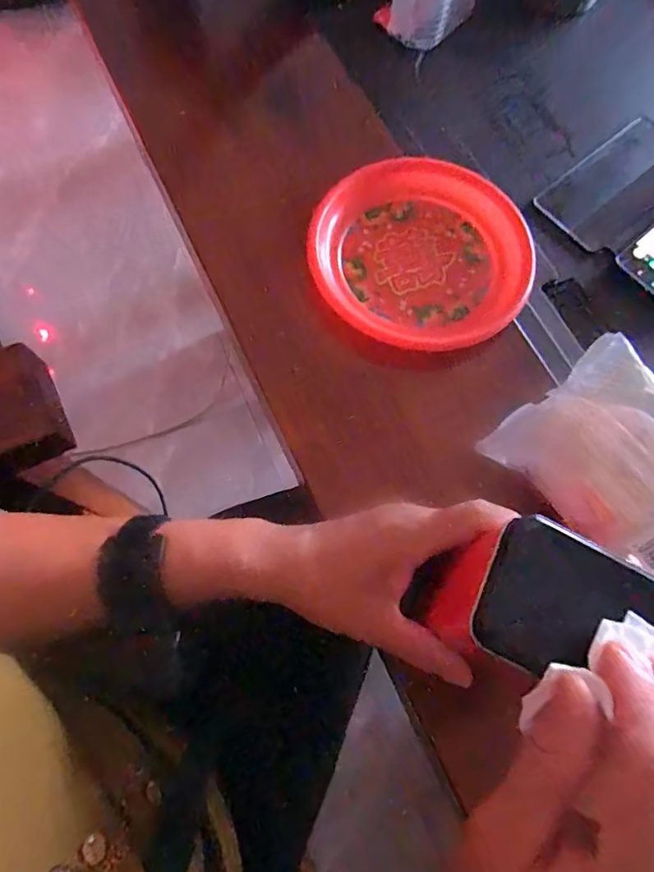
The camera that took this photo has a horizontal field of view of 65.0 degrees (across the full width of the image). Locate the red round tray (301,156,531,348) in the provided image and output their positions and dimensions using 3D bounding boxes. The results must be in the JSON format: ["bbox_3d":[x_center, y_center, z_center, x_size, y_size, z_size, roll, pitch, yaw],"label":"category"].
[{"bbox_3d":[0.073,-0.140,0.408,0.164,0.036,0.166,1,71,-2],"label":"red round tray"}]

